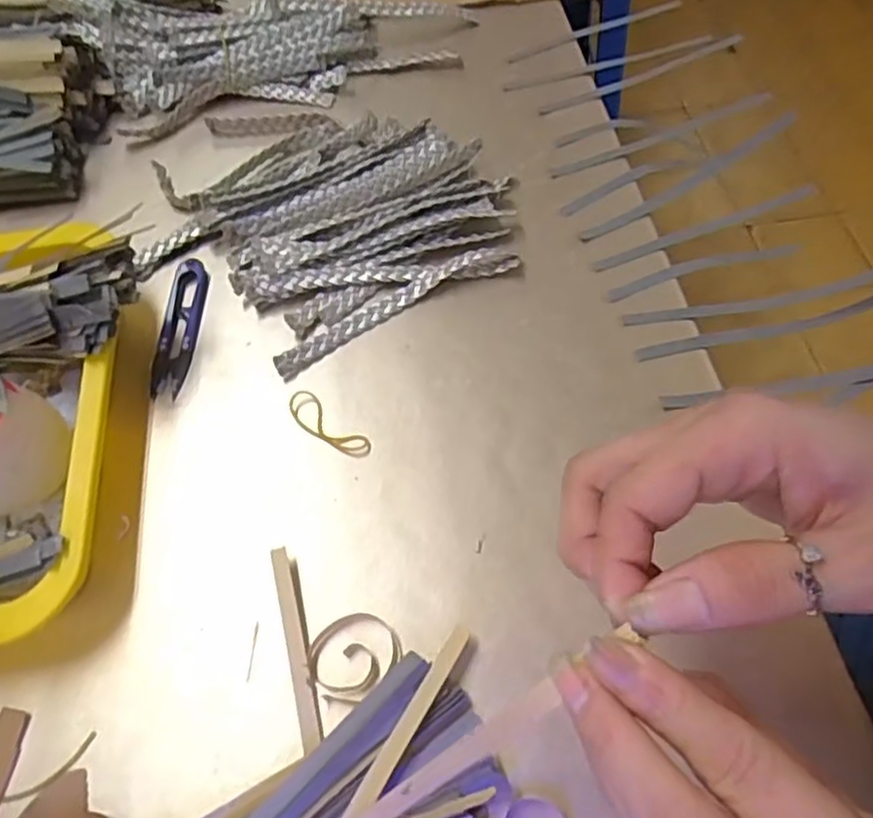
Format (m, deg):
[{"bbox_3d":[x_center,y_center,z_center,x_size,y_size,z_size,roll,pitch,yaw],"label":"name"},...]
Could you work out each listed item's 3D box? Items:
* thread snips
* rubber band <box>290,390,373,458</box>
[{"bbox_3d":[-0.163,-0.054,0.436,0.023,0.011,0.100,0,60,2],"label":"thread snips"},{"bbox_3d":[-0.062,0.010,0.394,0.056,0.006,0.019,38,68,21],"label":"rubber band"}]

